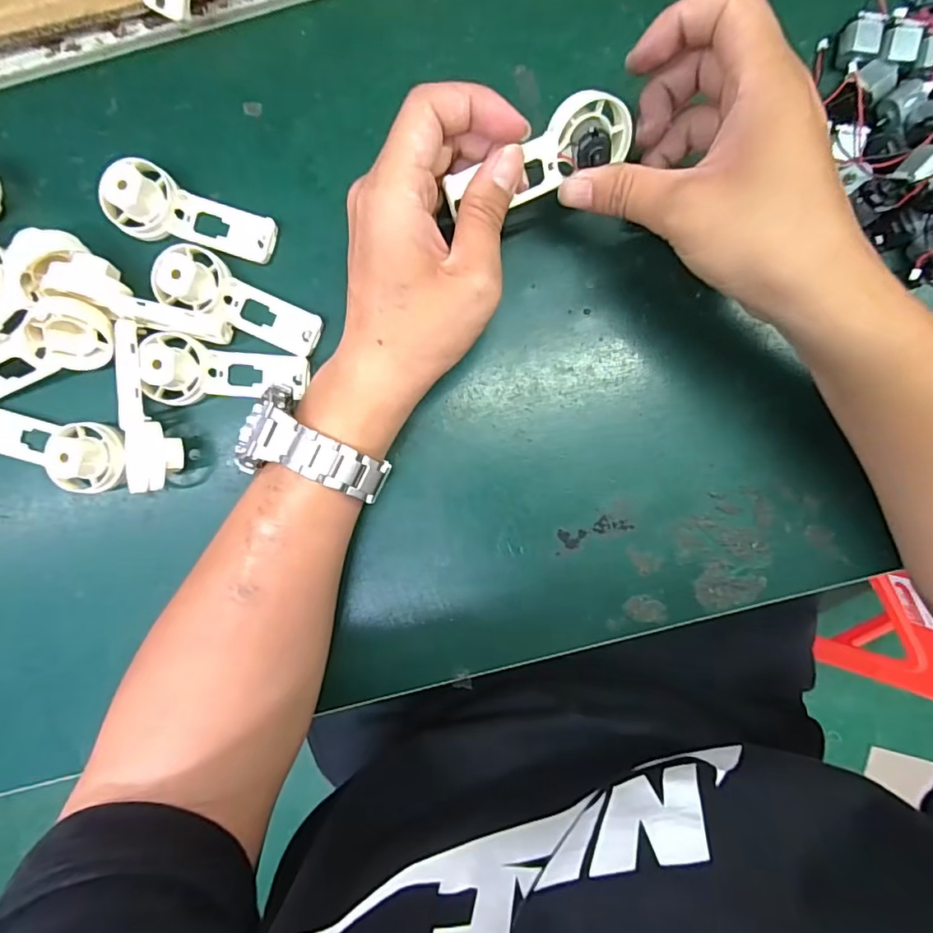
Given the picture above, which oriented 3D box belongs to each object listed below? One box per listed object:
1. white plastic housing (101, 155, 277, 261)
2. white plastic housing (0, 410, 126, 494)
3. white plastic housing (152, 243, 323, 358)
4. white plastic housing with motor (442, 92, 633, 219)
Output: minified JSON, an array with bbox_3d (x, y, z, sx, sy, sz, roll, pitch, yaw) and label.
[{"bbox_3d":[-0.152,-0.140,0.296,0.089,0.020,0.037,14,92,-12],"label":"white plastic housing"},{"bbox_3d":[-0.237,-0.010,0.300,0.097,0.026,0.037,11,92,1],"label":"white plastic housing"},{"bbox_3d":[-0.126,-0.092,0.297,0.090,0.019,0.032,24,92,-12],"label":"white plastic housing"},{"bbox_3d":[0.035,-0.147,0.256,0.093,0.020,0.030,-27,91,4],"label":"white plastic housing with motor"}]

